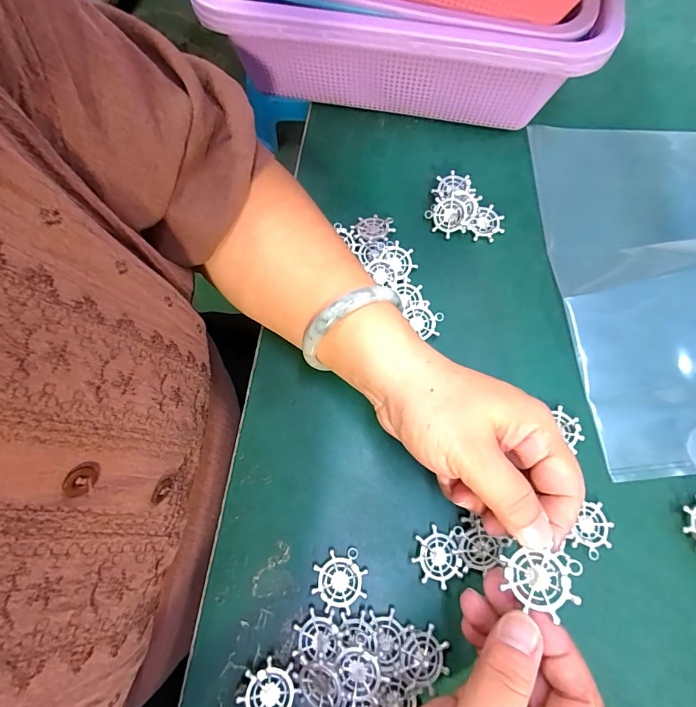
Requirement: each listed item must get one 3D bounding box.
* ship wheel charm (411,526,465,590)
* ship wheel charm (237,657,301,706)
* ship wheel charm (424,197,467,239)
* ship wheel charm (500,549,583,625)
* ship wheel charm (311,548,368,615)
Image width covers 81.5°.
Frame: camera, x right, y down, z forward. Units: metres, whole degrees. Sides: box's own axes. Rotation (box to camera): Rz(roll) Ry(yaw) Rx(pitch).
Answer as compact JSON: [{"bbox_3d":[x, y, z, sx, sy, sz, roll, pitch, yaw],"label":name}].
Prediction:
[{"bbox_3d":[0.053,0.120,0.240,0.028,0.009,0.031,3,70,-10],"label":"ship wheel charm"},{"bbox_3d":[-0.041,0.184,0.218,0.032,0.008,0.030,15,70,4],"label":"ship wheel charm"},{"bbox_3d":[0.078,-0.107,0.317,0.028,0.004,0.031,-27,98,22],"label":"ship wheel charm"},{"bbox_3d":[0.087,0.103,0.183,0.031,0.004,0.025,3,68,28],"label":"ship wheel charm"},{"bbox_3d":[-0.005,0.133,0.236,0.030,0.004,0.032,3,71,1],"label":"ship wheel charm"}]

